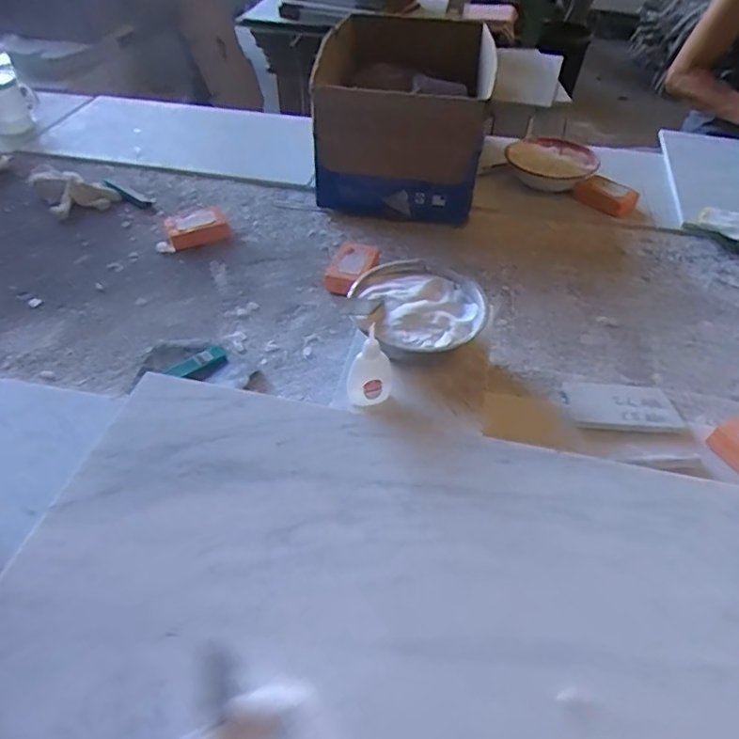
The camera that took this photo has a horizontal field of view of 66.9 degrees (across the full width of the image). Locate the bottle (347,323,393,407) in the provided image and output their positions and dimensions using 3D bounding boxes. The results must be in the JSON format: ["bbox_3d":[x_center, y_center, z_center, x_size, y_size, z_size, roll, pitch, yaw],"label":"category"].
[{"bbox_3d":[0.003,-0.004,0.529,0.040,0.092,0.026,7,46,2],"label":"bottle"}]

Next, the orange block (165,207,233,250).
[{"bbox_3d":[-0.278,-0.231,0.906,0.097,0.037,0.052,-13,49,-16],"label":"orange block"}]

